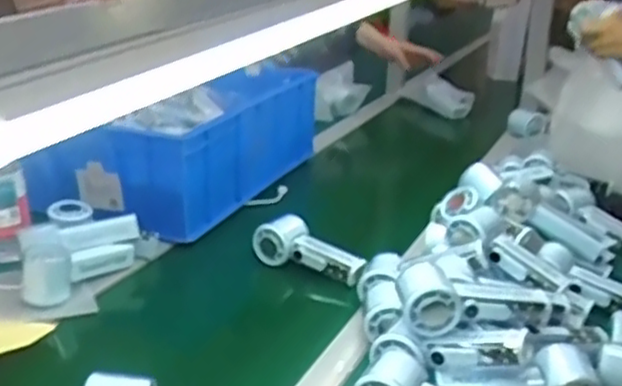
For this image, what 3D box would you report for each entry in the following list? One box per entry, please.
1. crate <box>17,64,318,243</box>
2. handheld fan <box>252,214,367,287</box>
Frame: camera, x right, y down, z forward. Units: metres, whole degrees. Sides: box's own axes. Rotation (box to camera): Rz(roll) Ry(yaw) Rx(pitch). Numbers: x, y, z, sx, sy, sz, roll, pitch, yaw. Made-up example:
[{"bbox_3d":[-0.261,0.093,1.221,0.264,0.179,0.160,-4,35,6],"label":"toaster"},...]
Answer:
[{"bbox_3d":[-0.202,-0.093,1.186,0.280,0.144,0.473,9,24,20],"label":"crate"},{"bbox_3d":[0.000,0.072,0.929,0.154,0.057,0.041,13,25,28],"label":"handheld fan"}]

